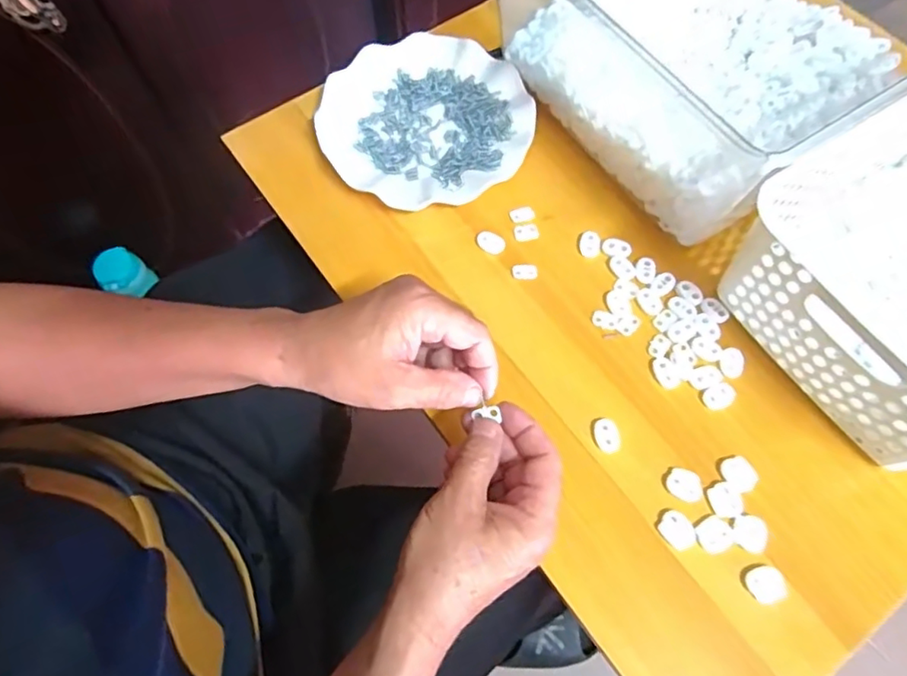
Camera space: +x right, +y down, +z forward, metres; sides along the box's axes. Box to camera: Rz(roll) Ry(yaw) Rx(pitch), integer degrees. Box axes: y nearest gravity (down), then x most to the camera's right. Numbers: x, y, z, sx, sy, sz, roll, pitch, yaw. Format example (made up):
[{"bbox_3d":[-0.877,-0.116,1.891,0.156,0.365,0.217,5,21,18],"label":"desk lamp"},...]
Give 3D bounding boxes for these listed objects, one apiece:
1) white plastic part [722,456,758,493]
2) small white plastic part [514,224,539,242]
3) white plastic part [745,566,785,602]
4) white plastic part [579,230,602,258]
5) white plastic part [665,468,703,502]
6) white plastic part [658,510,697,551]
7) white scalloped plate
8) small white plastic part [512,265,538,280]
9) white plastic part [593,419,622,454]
[{"bbox_3d":[0.196,0.093,0.395,0.021,0.004,0.024,-16,67,-8],"label":"white plastic part"},{"bbox_3d":[0.061,-0.088,0.480,0.021,0.004,0.014,-9,67,-5],"label":"small white plastic part"},{"bbox_3d":[0.199,0.155,0.366,0.023,0.005,0.020,-20,68,-9],"label":"white plastic part"},{"bbox_3d":[0.112,-0.077,0.473,0.017,0.004,0.024,4,66,1],"label":"white plastic part"},{"bbox_3d":[0.158,0.099,0.393,0.024,0.004,0.021,26,69,10],"label":"white plastic part"},{"bbox_3d":[0.149,0.127,0.382,0.021,0.004,0.024,-41,73,-16],"label":"white plastic part"},{"bbox_3d":[-0.024,-0.193,0.514,0.179,0.022,0.178,0,66,-1],"label":"white scalloped plate"},{"bbox_3d":[0.058,-0.053,0.463,0.020,0.004,0.013,-2,66,-1],"label":"small white plastic part"},{"bbox_3d":[0.109,0.069,0.408,0.018,0.004,0.024,-9,67,-4],"label":"white plastic part"}]

